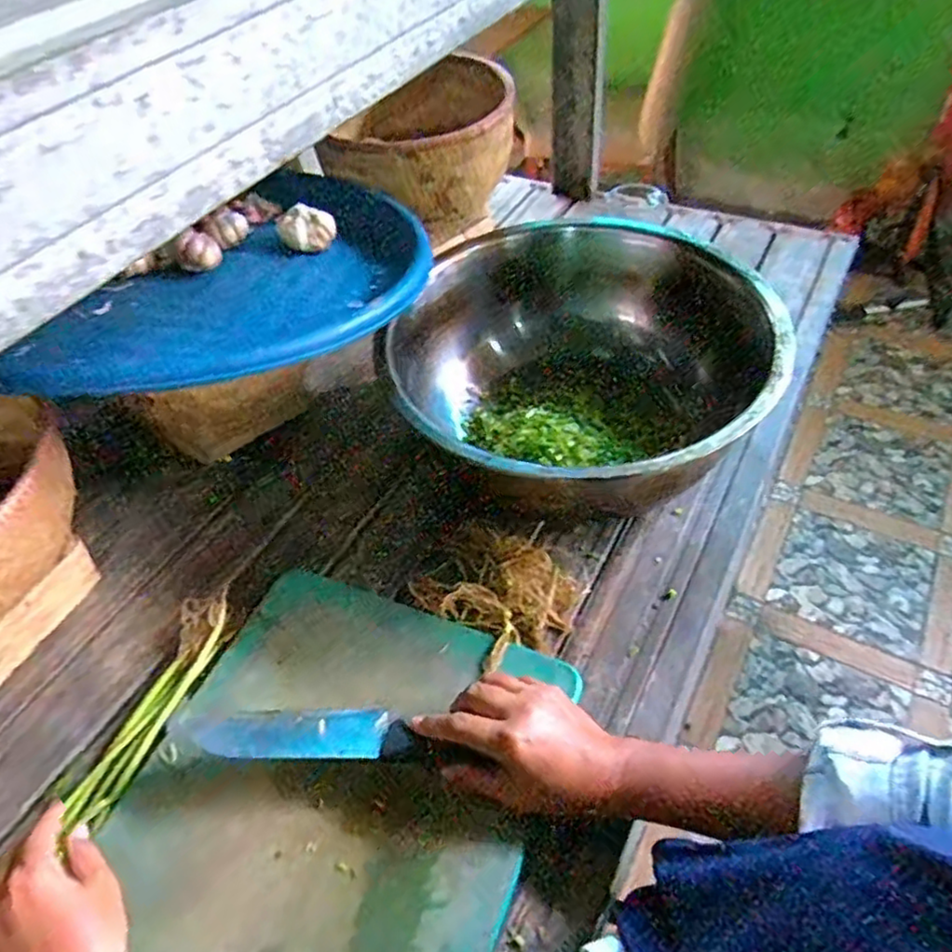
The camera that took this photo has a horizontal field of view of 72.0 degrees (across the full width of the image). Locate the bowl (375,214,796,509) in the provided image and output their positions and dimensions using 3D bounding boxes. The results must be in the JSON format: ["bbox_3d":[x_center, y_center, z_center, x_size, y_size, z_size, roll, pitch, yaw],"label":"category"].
[{"bbox_3d":[0.110,-0.088,0.659,0.343,0.149,0.316,-3,49,4],"label":"bowl"}]

